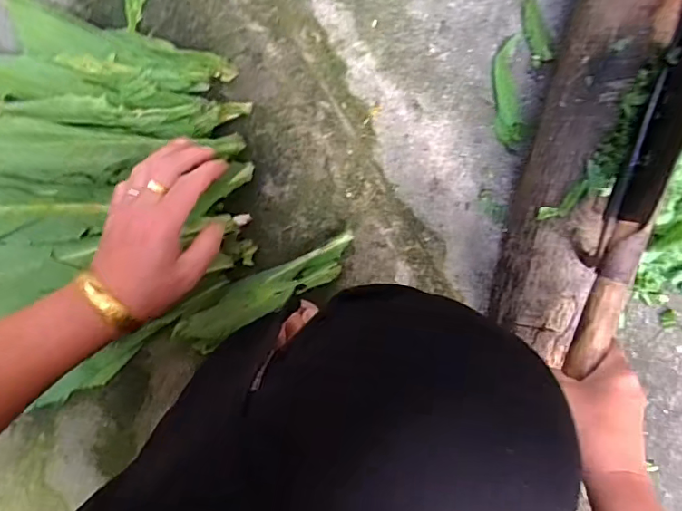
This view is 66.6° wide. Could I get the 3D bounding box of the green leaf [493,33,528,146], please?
[{"bbox_3d":[0.204,-0.200,0.631,0.035,0.008,0.125,-6,98,10],"label":"green leaf"}]

